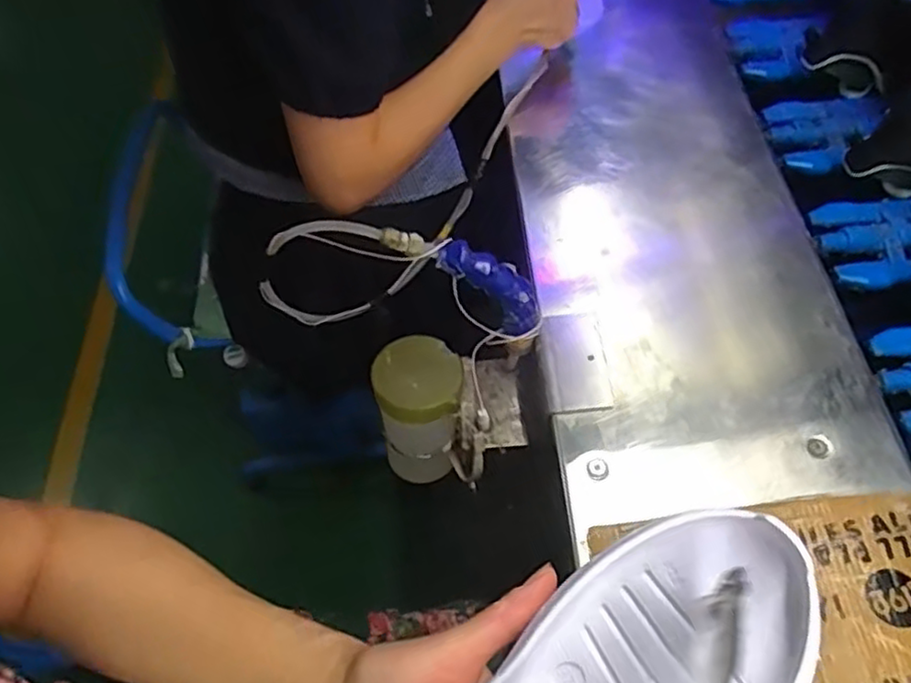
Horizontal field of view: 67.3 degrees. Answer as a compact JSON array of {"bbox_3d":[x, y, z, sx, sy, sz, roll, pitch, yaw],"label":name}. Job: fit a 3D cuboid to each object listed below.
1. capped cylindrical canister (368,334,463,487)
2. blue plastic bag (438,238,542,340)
[{"bbox_3d":[-0.028,0.059,0.592,0.069,0.121,0.076,-8,57,1],"label":"capped cylindrical canister"},{"bbox_3d":[0.026,-0.036,0.486,0.037,0.108,0.022,-19,53,26],"label":"blue plastic bag"}]

